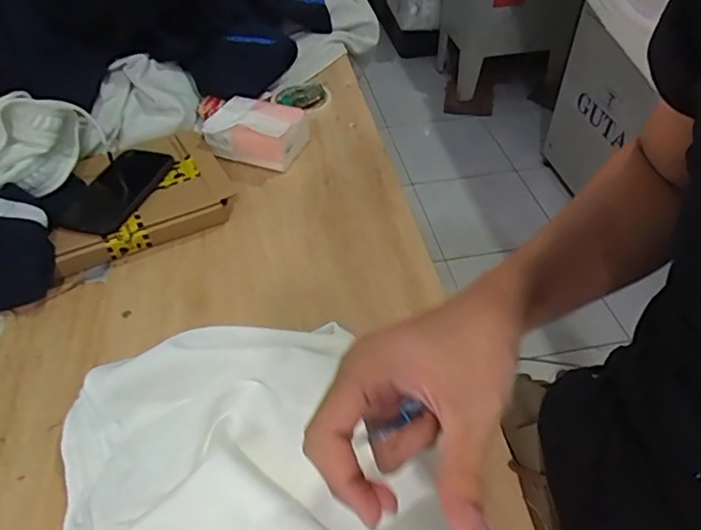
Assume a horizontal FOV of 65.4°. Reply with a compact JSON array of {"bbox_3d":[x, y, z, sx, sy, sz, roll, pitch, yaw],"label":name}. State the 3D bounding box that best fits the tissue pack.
[{"bbox_3d":[-0.127,-0.190,0.774,0.129,0.053,0.094,12,47,13],"label":"tissue pack"}]

